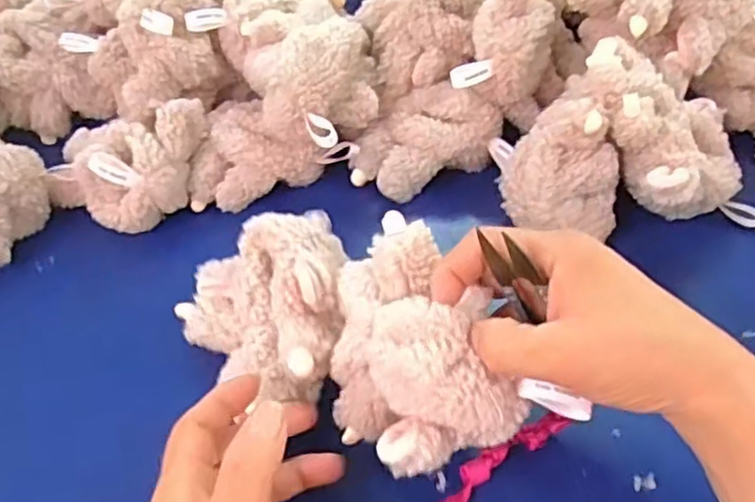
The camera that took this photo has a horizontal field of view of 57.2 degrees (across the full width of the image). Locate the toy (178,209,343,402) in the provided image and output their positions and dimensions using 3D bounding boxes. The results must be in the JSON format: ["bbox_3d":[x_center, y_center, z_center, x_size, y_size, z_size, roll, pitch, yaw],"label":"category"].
[{"bbox_3d":[-0.068,0.027,0.409,0.100,0.068,0.111,-12,46,-10],"label":"toy"}]

